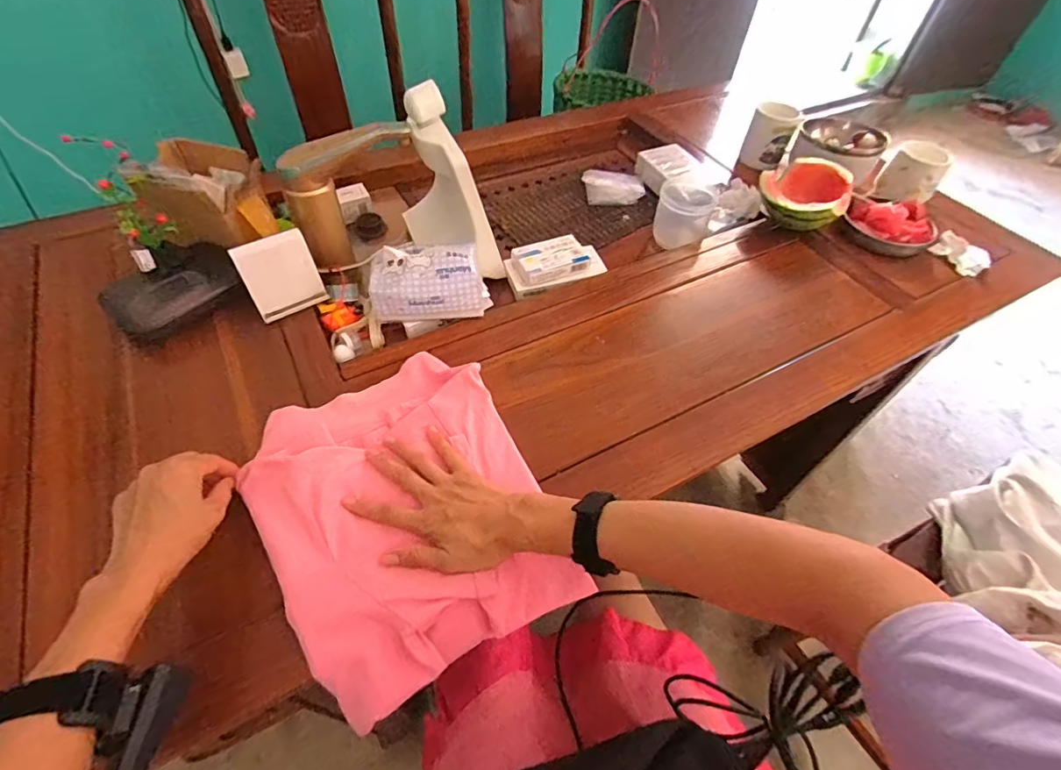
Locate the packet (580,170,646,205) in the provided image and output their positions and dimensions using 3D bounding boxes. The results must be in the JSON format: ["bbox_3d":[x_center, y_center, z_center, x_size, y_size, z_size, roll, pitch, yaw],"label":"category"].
[{"bbox_3d":[0.153,-0.359,0.927,0.111,0.033,0.081,1,52,-3],"label":"packet"}]

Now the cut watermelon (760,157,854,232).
[{"bbox_3d":[0.441,-0.310,0.825,0.132,0.079,0.144,28,56,17],"label":"cut watermelon"}]

